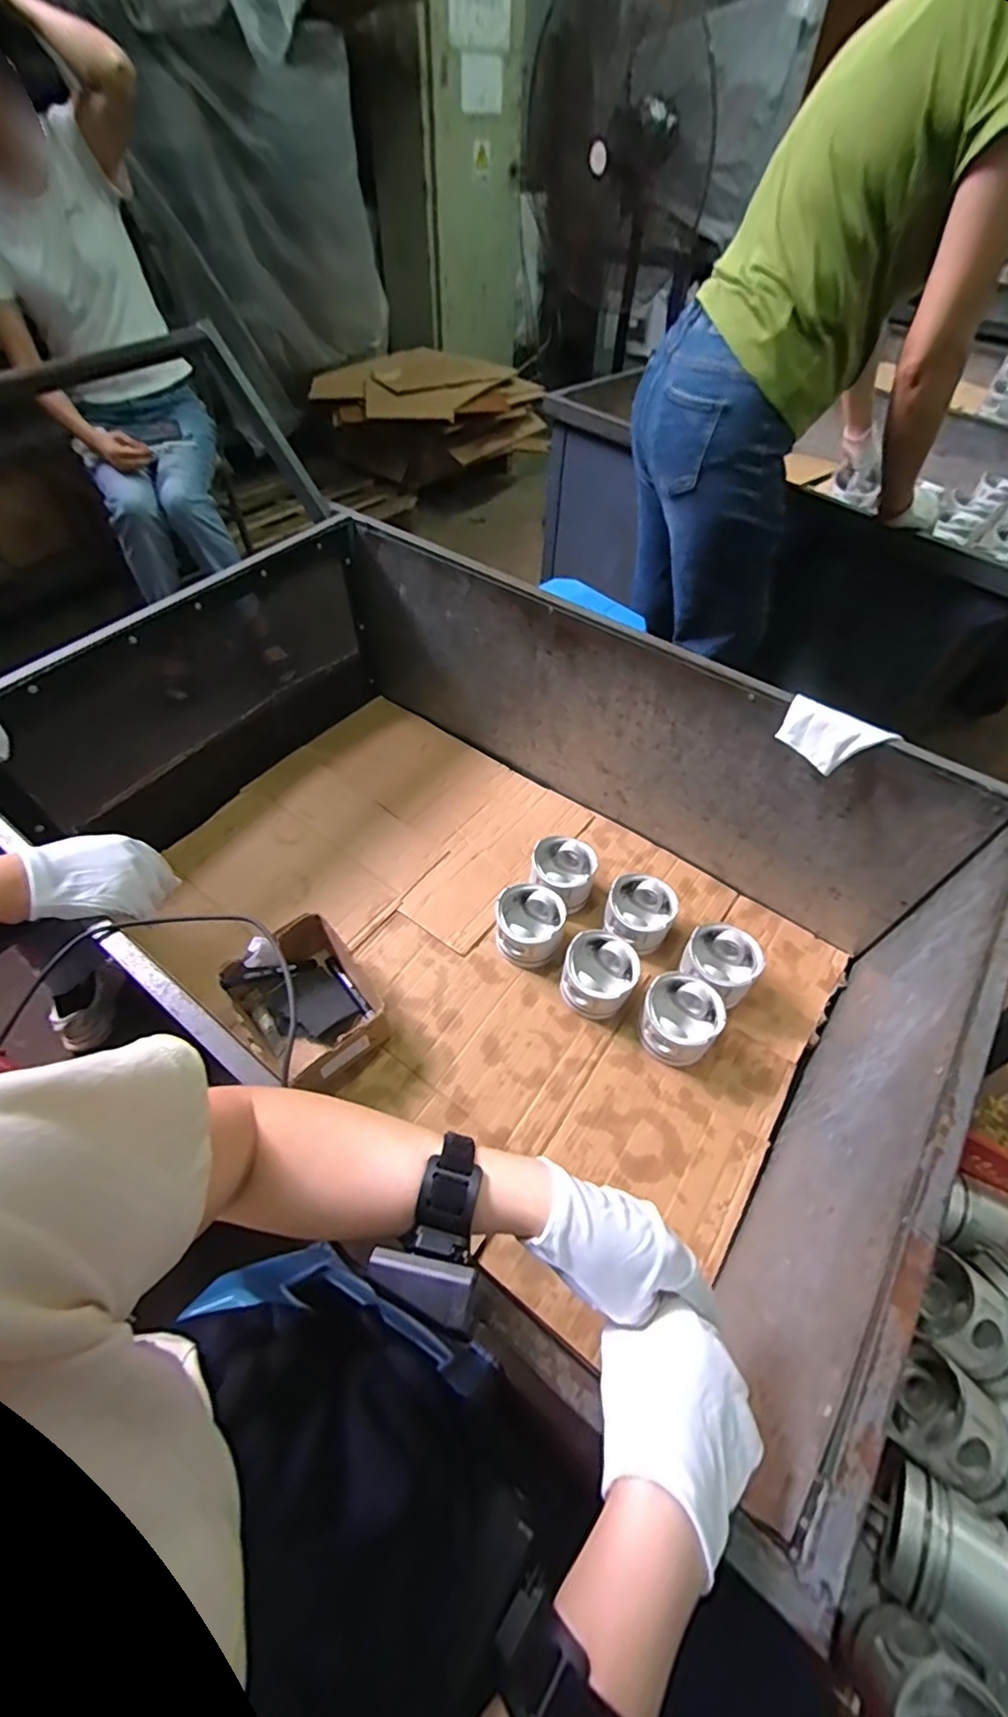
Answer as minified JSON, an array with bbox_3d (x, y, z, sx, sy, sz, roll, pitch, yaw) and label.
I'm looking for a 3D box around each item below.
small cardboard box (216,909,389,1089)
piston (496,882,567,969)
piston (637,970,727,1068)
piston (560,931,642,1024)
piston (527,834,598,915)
[{"bbox_3d":[-0.275,0.205,0.821,0.169,0.091,0.203,-36,63,-25],"label":"small cardboard box"},{"bbox_3d":[0.039,0.106,0.906,0.103,0.085,0.105,5,54,1],"label":"piston"},{"bbox_3d":[0.246,0.229,0.827,0.102,0.083,0.107,1,54,-2],"label":"piston"},{"bbox_3d":[0.139,0.173,0.857,0.101,0.086,0.101,1,54,-2],"label":"piston"},{"bbox_3d":[0.094,0.028,0.964,0.107,0.068,0.112,1,54,-2],"label":"piston"}]

